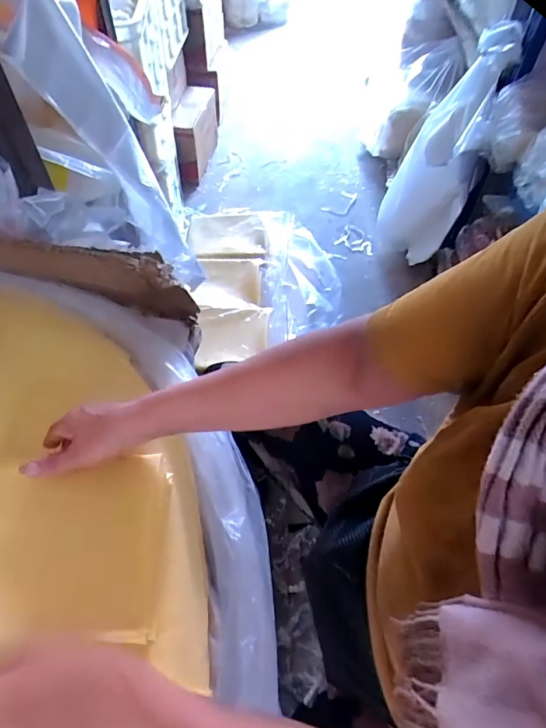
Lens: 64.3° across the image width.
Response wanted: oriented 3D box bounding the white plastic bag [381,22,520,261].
[{"bbox_3d":[0.418,-0.508,1.113,0.095,0.577,0.273,-10,56,-9],"label":"white plastic bag"}]

